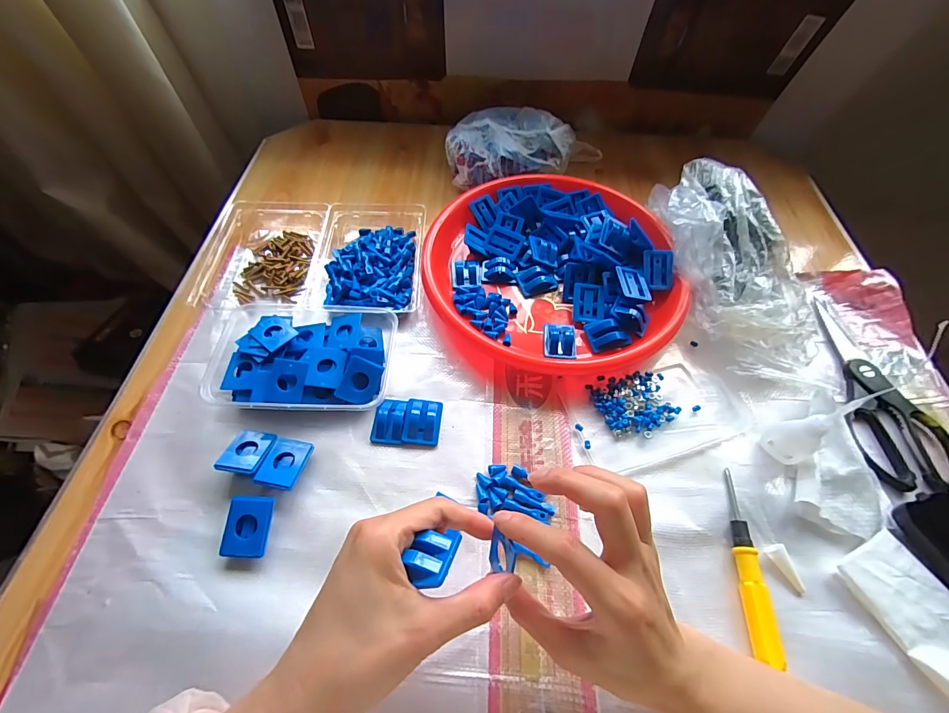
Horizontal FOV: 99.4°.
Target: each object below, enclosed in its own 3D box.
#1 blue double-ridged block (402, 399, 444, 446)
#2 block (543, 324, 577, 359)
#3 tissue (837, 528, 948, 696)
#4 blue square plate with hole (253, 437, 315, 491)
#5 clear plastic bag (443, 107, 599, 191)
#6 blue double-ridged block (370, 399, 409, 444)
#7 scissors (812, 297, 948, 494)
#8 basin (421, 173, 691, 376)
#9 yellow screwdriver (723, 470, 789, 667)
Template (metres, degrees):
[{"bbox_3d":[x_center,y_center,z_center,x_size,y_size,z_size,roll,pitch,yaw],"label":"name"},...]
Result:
[{"bbox_3d":[-0.049,0.060,0.383,0.034,0.012,0.045,4,57,1],"label":"blue double-ridged block"},{"bbox_3d":[0.091,-0.016,0.428,0.033,0.010,0.036,0,82,12],"label":"block"},{"bbox_3d":[0.339,0.199,0.299,0.057,0.017,0.114,-23,61,-16],"label":"tissue"},{"bbox_3d":[-0.165,0.092,0.350,0.033,0.006,0.046,13,49,-4],"label":"blue square plate with hole"},{"bbox_3d":[0.070,-0.305,0.585,0.236,0.065,0.113,-20,60,-14],"label":"clear plastic bag"},{"bbox_3d":[-0.081,0.060,0.381,0.031,0.010,0.042,1,57,-1],"label":"blue double-ridged block"},{"bbox_3d":[0.414,0.033,0.407,0.090,0.011,0.209,10,58,5],"label":"scissors"},{"bbox_3d":[0.088,-0.111,0.469,0.280,0.050,0.266,2,57,0],"label":"basin"},{"bbox_3d":[0.216,0.158,0.321,0.015,0.016,0.132,5,57,2],"label":"yellow screwdriver"}]

